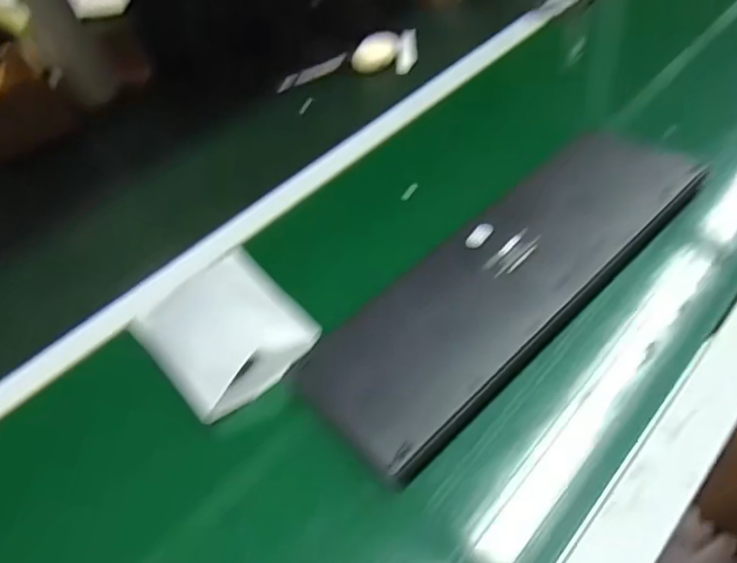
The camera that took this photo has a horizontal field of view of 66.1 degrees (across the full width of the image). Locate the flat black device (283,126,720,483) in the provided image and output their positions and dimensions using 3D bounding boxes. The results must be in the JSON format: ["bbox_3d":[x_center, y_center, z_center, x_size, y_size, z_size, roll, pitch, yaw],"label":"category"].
[{"bbox_3d":[0.132,-0.014,0.500,0.425,0.024,0.124,-37,54,-24],"label":"flat black device"}]

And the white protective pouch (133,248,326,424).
[{"bbox_3d":[-0.129,0.038,0.503,0.124,0.019,0.155,-35,53,-23],"label":"white protective pouch"}]

